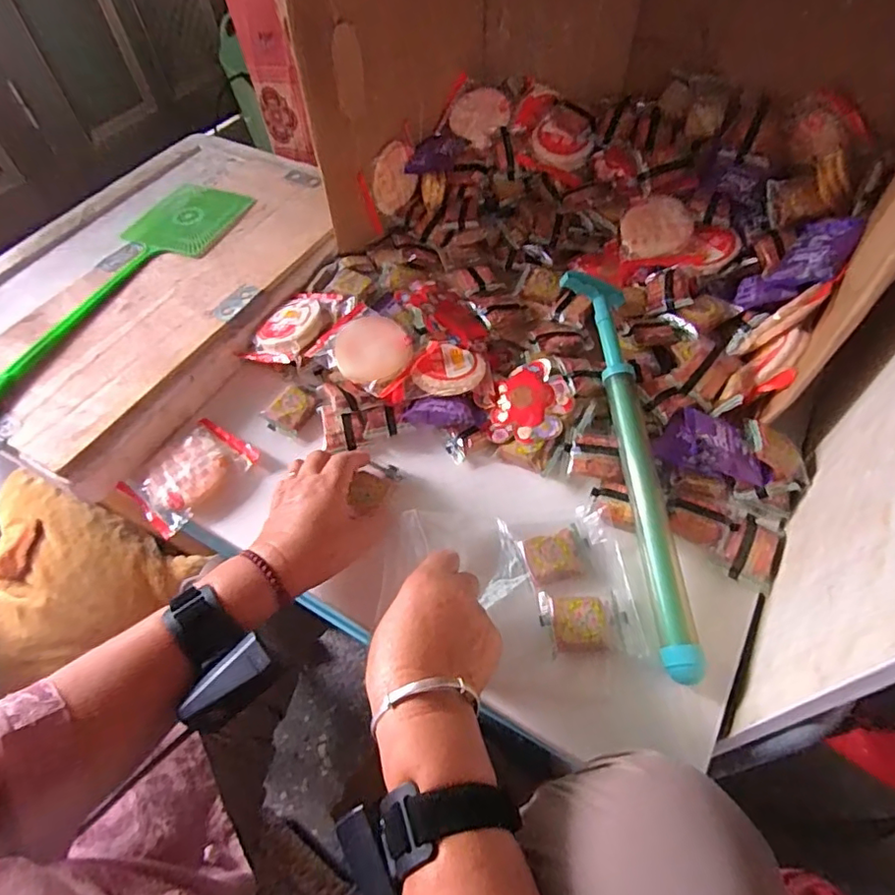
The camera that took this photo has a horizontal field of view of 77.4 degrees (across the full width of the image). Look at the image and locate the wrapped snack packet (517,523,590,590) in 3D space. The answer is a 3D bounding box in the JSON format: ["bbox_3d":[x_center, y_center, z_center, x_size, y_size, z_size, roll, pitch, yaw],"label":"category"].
[{"bbox_3d":[0.094,0.092,0.480,0.061,0.014,0.042,-18,57,-9],"label":"wrapped snack packet"}]

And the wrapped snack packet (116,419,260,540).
[{"bbox_3d":[-0.252,0.023,0.545,0.087,0.019,0.110,35,64,23],"label":"wrapped snack packet"}]

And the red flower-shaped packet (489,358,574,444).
[{"bbox_3d":[0.084,-0.044,0.554,0.071,0.023,0.092,19,59,15],"label":"red flower-shaped packet"}]

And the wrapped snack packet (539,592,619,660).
[{"bbox_3d":[0.104,0.137,0.445,0.054,0.019,0.048,-9,56,-3],"label":"wrapped snack packet"}]

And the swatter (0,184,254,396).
[{"bbox_3d":[-0.397,-0.143,0.613,0.116,0.007,0.507,18,59,14],"label":"swatter"}]

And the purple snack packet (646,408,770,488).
[{"bbox_3d":[0.236,0.004,0.499,0.053,0.034,0.094,-36,61,-19],"label":"purple snack packet"}]

